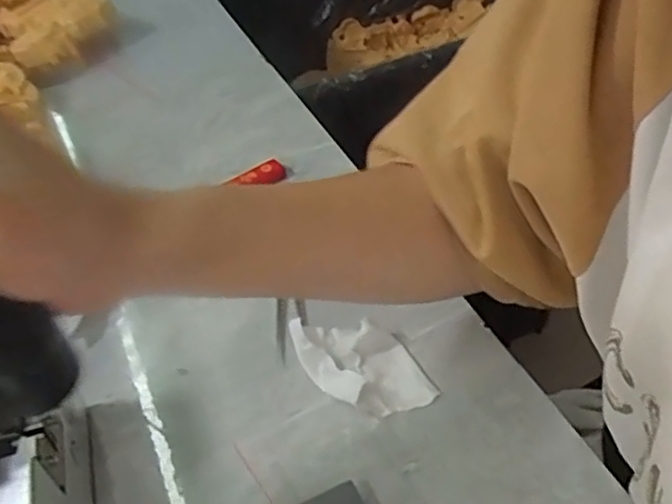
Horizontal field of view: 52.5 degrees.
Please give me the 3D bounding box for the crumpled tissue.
[{"bbox_3d":[0.014,0.061,0.375,0.066,0.021,0.057,-13,46,-8],"label":"crumpled tissue"}]

